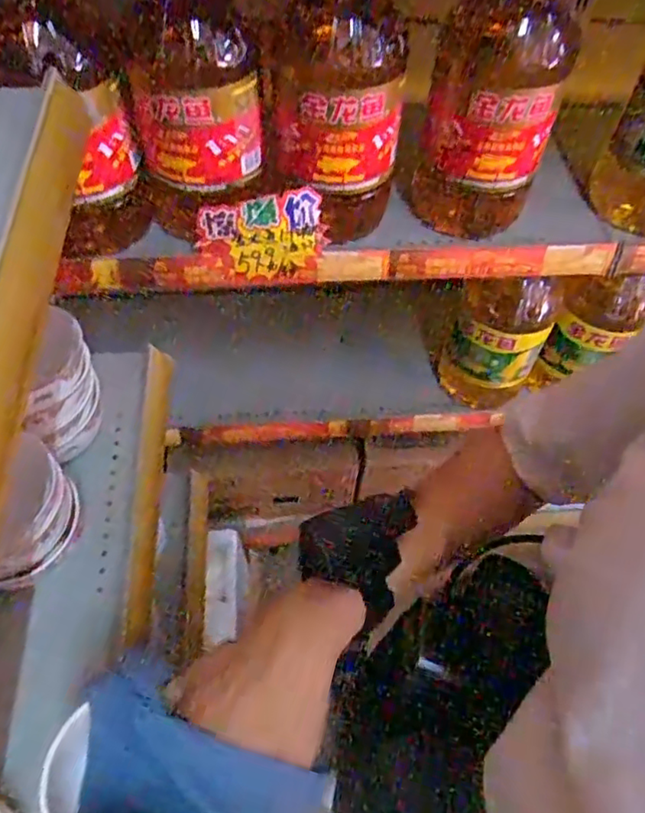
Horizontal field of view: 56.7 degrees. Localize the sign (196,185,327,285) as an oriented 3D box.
[{"bbox_3d":[-0.070,-0.196,0.705,0.143,0.107,0.011,-6,43,-5],"label":"sign"}]

